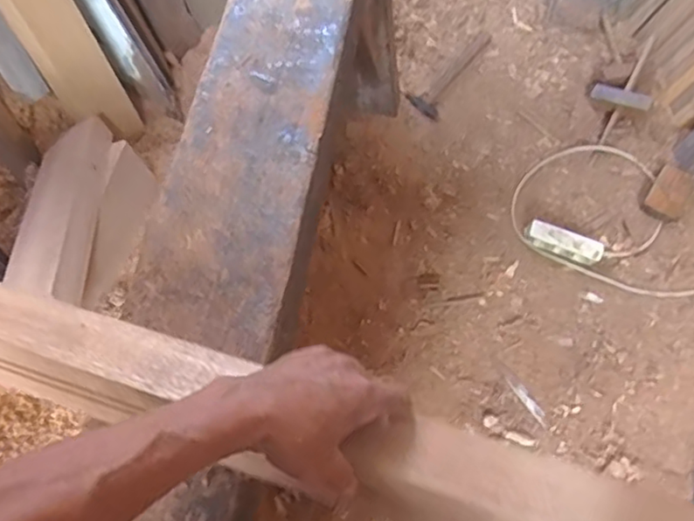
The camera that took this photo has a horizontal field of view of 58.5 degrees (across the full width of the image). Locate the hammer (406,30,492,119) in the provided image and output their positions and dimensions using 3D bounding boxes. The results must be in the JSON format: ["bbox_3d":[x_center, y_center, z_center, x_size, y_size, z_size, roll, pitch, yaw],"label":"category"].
[{"bbox_3d":[0.255,-0.473,1.526,0.085,0.028,0.275,32,70,14],"label":"hammer"}]

